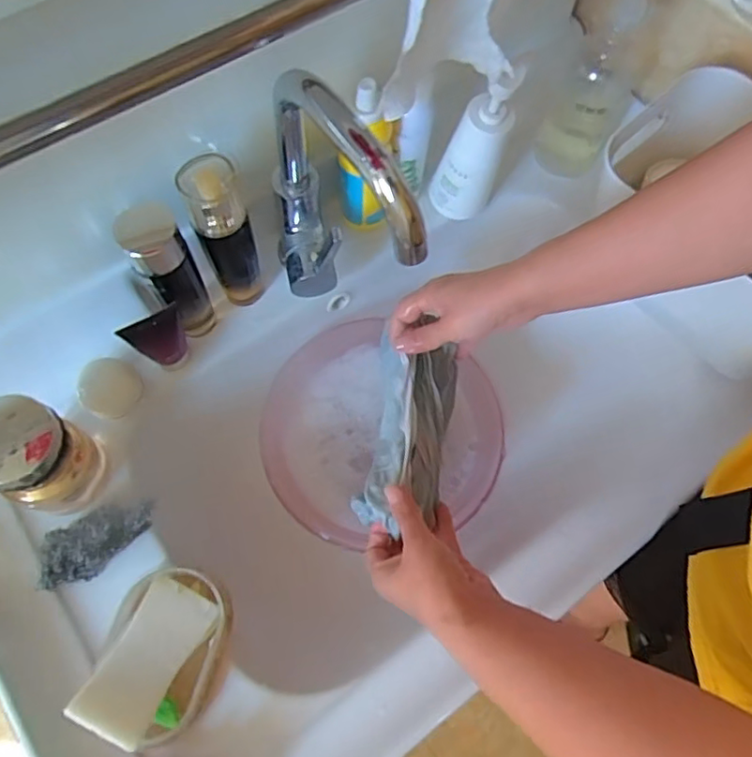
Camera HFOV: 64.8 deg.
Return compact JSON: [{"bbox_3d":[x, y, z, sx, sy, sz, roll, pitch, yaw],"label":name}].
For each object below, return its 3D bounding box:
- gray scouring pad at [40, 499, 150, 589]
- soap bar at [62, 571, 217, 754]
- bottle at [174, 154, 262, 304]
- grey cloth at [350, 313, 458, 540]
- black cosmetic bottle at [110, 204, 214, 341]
[{"bbox_3d":[-0.232,0.134,0.485,0.096,0.025,0.044,-27,71,-11],"label":"gray scouring pad"},{"bbox_3d":[-0.165,0.202,0.430,0.055,0.016,0.105,32,49,-1],"label":"soap bar"},{"bbox_3d":[-0.128,-0.121,0.511,0.042,0.160,0.045,0,68,-1],"label":"bottle"},{"bbox_3d":[0.027,0.041,0.522,0.077,0.063,0.178,15,63,5],"label":"grey cloth"},{"bbox_3d":[-0.166,-0.079,0.491,0.042,0.157,0.039,0,68,-1],"label":"black cosmetic bottle"}]

